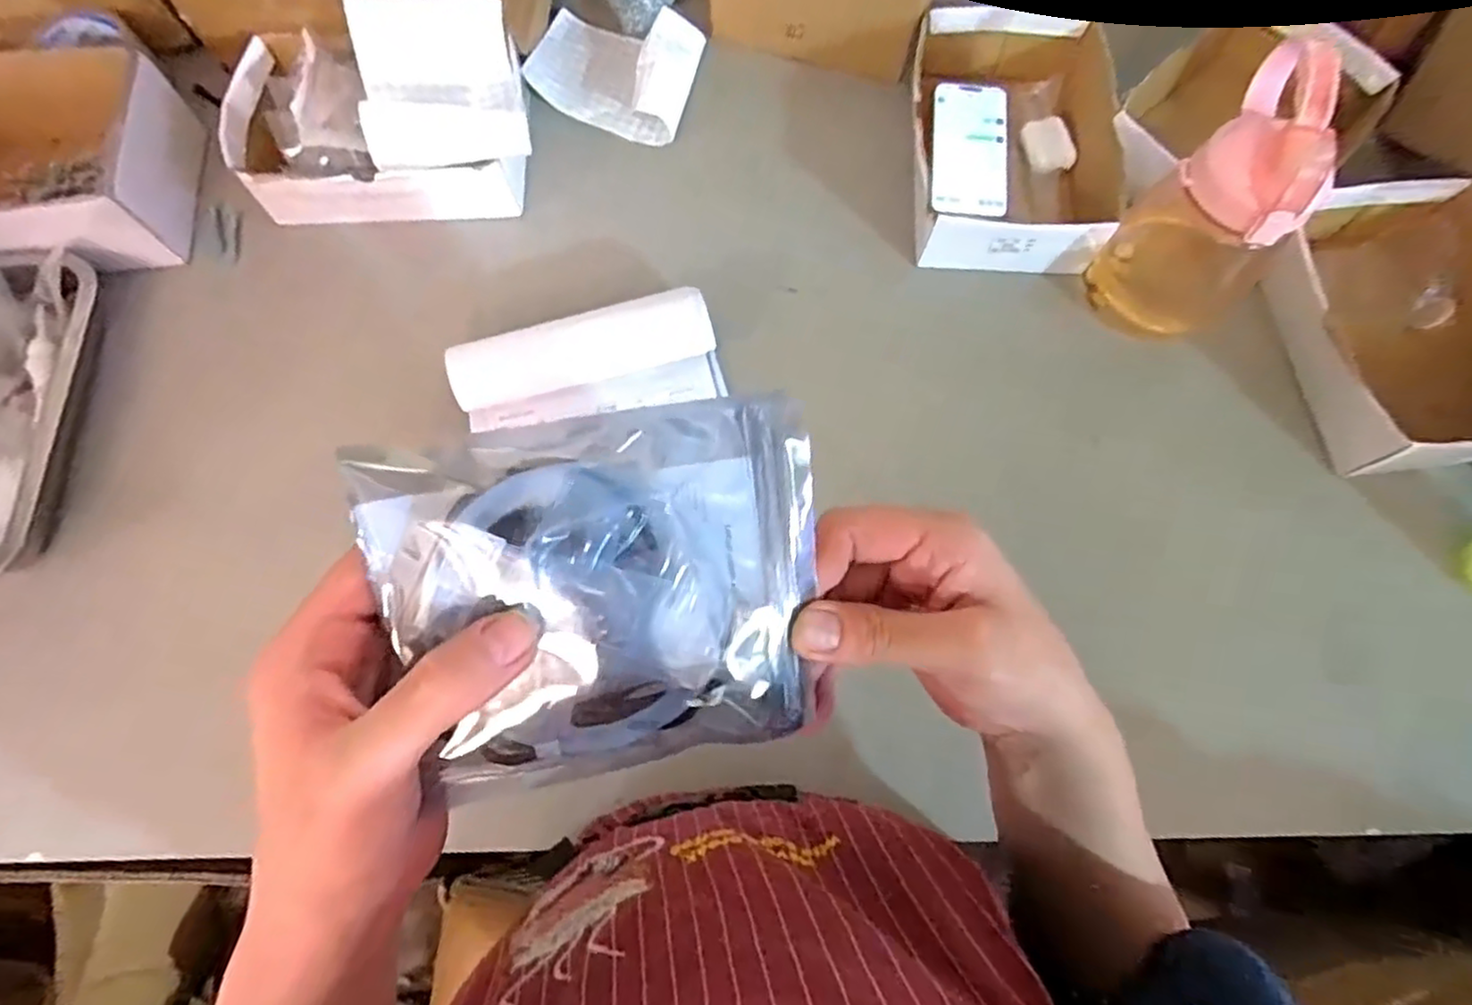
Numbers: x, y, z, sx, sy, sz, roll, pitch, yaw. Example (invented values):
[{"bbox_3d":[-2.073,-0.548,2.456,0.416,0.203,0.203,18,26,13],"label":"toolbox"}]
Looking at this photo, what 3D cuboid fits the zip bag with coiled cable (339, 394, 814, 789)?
[{"bbox_3d":[-0.042,0.033,0.240,0.143,0.015,0.122,-10,101,-12],"label":"zip bag with coiled cable"}]

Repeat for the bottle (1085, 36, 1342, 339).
[{"bbox_3d":[0.376,-0.219,0.553,0.092,0.206,0.110,-41,77,-12],"label":"bottle"}]

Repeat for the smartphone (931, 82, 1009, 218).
[{"bbox_3d":[0.227,-0.342,0.674,0.071,0.010,0.156,6,73,1],"label":"smartphone"}]

